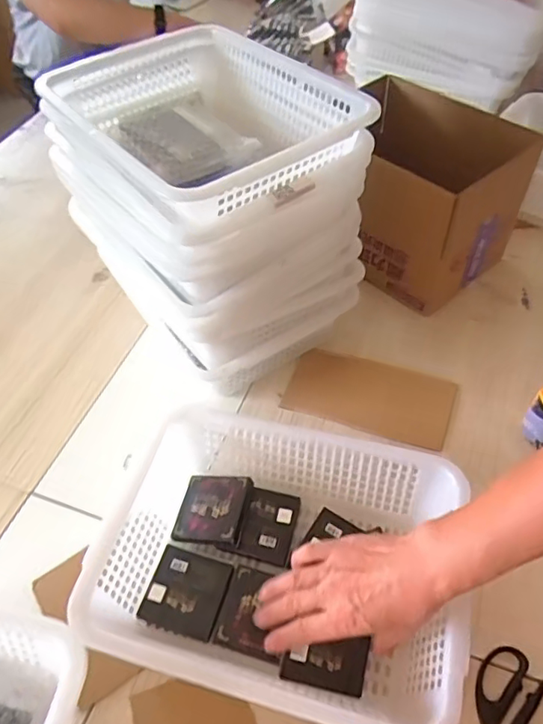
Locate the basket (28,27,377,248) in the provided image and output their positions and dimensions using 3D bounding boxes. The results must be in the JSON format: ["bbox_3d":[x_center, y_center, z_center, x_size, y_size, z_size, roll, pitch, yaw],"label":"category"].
[{"bbox_3d":[-0.084,-0.264,0.644,0.263,0.102,0.350,-33,57,-22],"label":"basket"}]

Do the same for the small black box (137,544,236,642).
[{"bbox_3d":[-0.089,0.243,0.591,0.079,0.014,0.079,12,51,14],"label":"small black box"}]

